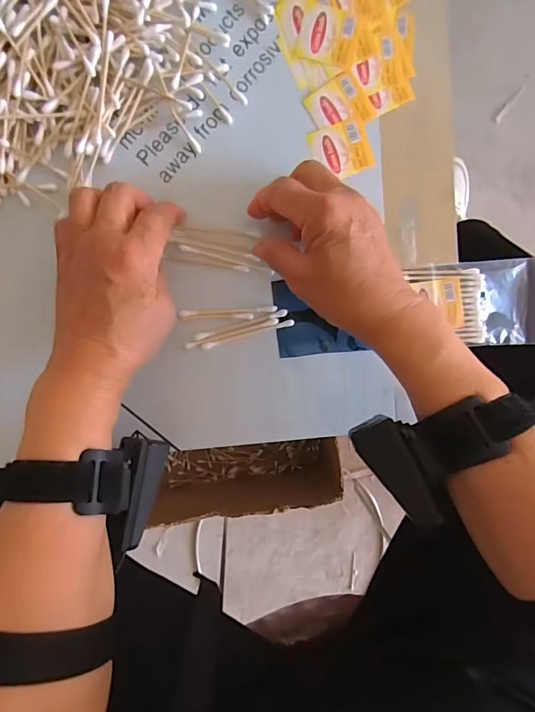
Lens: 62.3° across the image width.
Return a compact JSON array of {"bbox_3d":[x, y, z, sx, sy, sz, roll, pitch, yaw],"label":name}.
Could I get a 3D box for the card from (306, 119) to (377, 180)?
[{"bbox_3d":[0.056,-0.156,0.334,0.043,0.004,0.039,-20,96,1],"label":"card"}]

